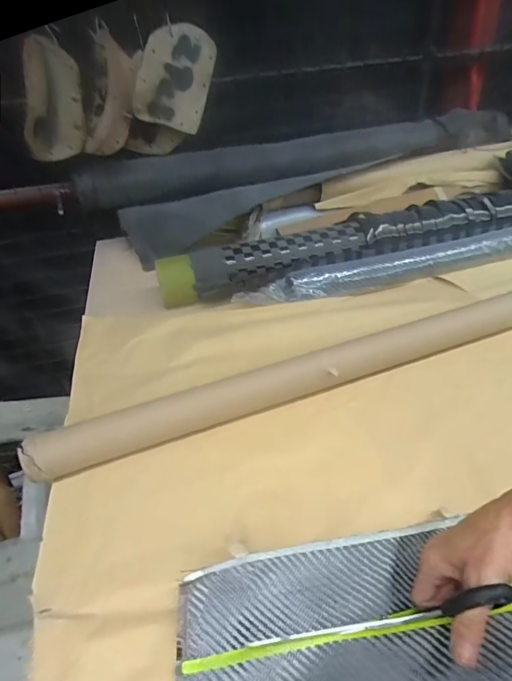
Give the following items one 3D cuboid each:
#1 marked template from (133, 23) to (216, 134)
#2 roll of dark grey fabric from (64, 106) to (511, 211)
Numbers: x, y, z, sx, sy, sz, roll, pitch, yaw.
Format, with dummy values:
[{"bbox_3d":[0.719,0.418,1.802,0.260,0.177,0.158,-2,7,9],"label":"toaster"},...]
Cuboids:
[{"bbox_3d":[-0.173,-0.563,0.870,0.143,0.193,0.023,15,20,-15],"label":"marked template"},{"bbox_3d":[0.115,-0.473,1.044,1.092,0.118,0.111,-9,38,-5],"label":"roll of dark grey fabric"}]

